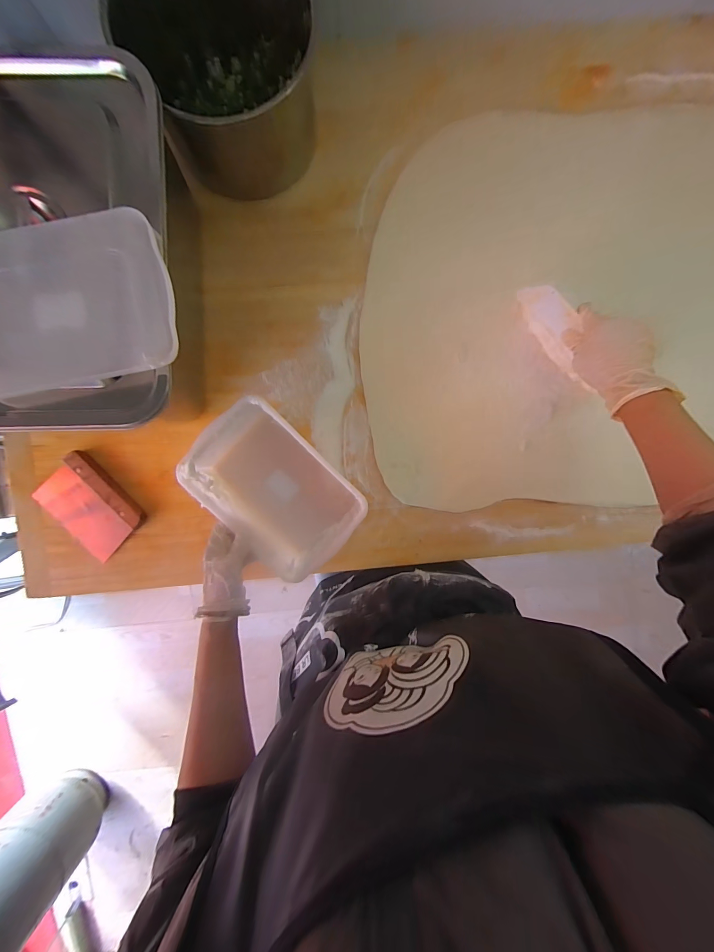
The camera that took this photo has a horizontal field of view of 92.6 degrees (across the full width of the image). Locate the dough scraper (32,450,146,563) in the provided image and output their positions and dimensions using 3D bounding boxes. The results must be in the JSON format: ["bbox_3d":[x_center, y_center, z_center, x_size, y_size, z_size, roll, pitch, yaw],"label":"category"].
[{"bbox_3d":[-0.395,0.045,0.499,0.097,0.029,0.138,-43,93,1],"label":"dough scraper"}]

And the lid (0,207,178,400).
[{"bbox_3d":[-0.315,-0.179,0.360,0.238,0.021,0.158,-10,93,-1],"label":"lid"}]

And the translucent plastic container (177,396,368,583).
[{"bbox_3d":[-0.109,0.019,0.485,0.225,0.100,0.149,44,91,-3],"label":"translucent plastic container"}]

